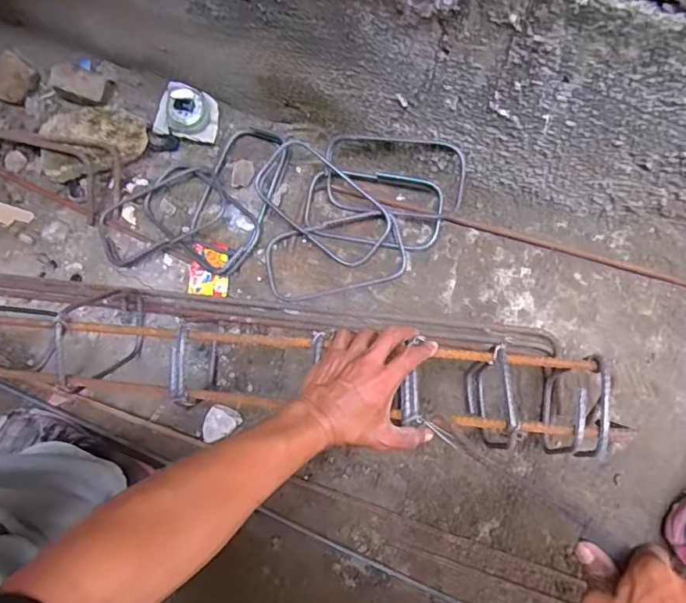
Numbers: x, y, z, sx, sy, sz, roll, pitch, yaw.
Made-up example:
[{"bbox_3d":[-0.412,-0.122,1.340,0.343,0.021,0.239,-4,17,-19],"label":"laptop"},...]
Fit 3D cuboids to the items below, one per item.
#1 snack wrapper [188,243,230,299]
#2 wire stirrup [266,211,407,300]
[{"bbox_3d":[-0.207,-0.050,0.805,0.063,0.013,0.083,3,73,3],"label":"snack wrapper"},{"bbox_3d":[-0.014,-0.069,0.768,0.207,0.024,0.108,-13,81,3],"label":"wire stirrup"}]

